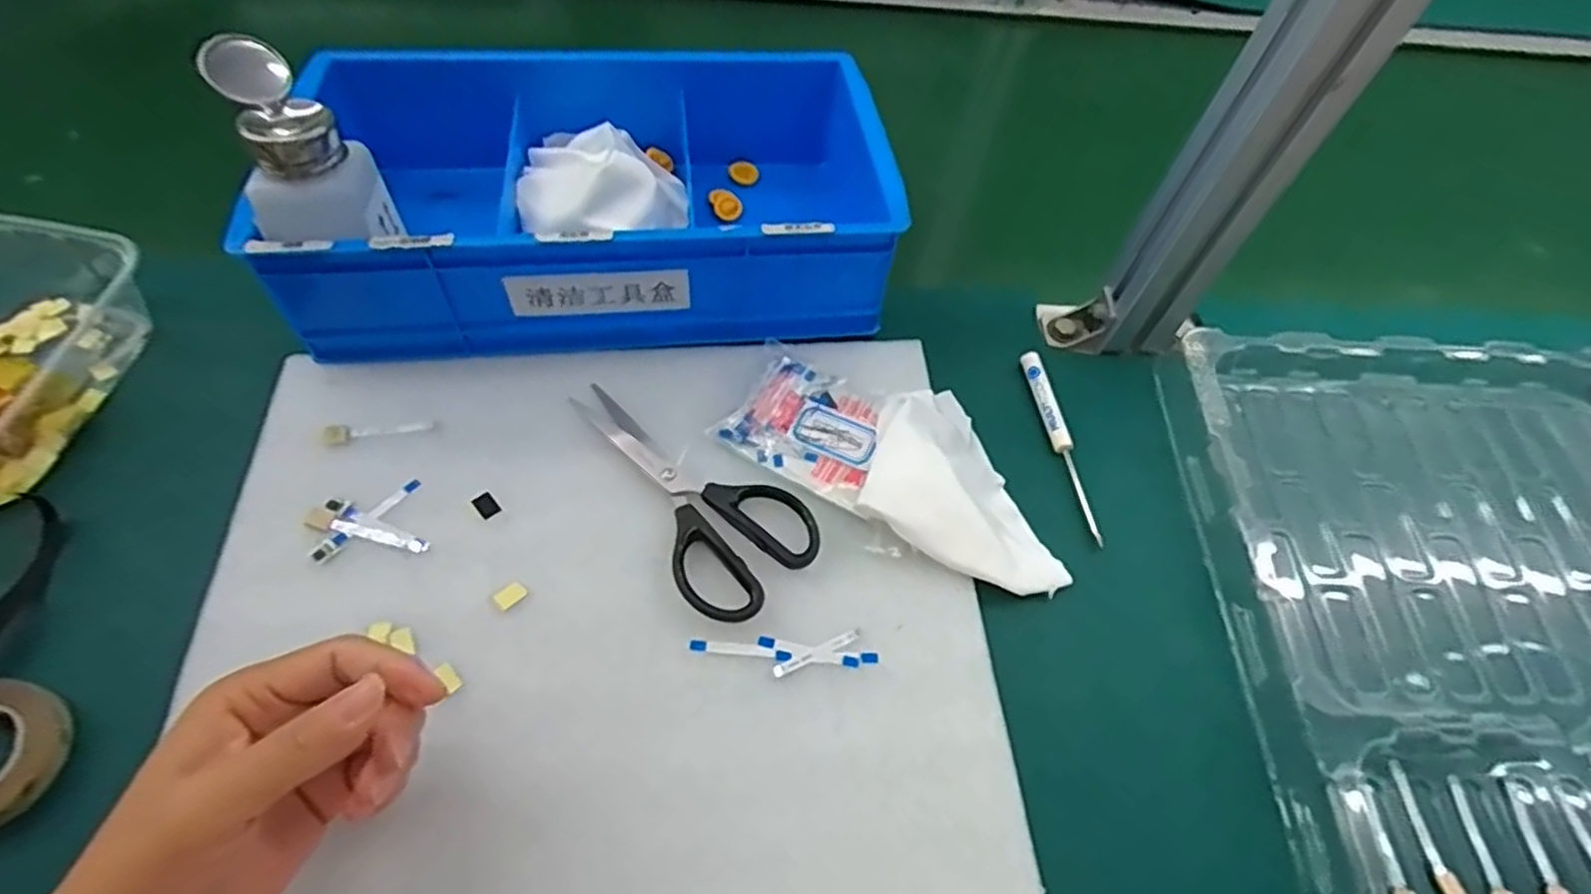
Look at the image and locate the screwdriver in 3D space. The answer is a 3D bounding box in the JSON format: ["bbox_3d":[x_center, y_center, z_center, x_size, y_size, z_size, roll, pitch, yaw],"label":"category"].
[{"bbox_3d":[0.161,-0.002,0.440,0.015,0.012,0.123,-10,63,-9],"label":"screwdriver"}]

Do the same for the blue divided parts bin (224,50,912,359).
[{"bbox_3d":[-0.119,-0.168,0.475,0.344,0.101,0.221,-2,62,-4],"label":"blue divided parts bin"}]

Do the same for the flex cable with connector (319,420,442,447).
[{"bbox_3d":[-0.231,-0.008,0.409,0.061,0.004,0.014,-1,62,-4],"label":"flex cable with connector"}]

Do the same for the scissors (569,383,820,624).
[{"bbox_3d":[-0.061,0.017,0.392,0.072,0.011,0.157,-38,70,-21],"label":"scissors"}]

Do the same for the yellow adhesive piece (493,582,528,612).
[{"bbox_3d":[-0.140,0.073,0.364,0.014,0.004,0.009,-34,69,-19],"label":"yellow adhesive piece"}]

